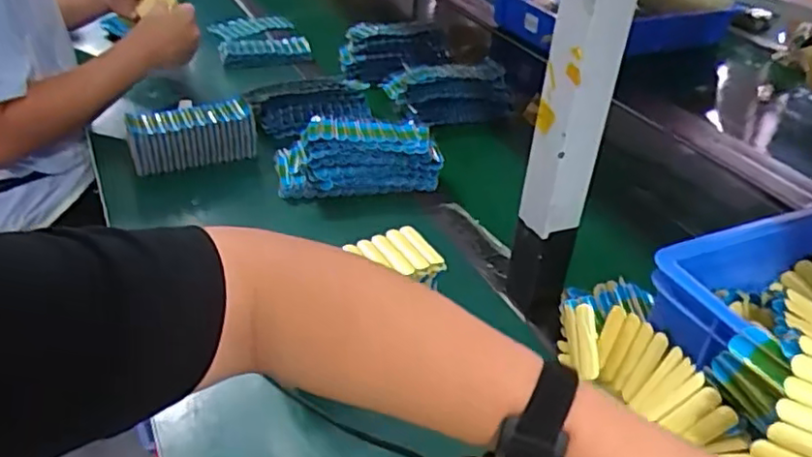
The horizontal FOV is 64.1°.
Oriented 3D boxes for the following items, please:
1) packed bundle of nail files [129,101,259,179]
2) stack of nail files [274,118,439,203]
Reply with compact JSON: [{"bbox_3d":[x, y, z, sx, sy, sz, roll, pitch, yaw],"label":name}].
[{"bbox_3d":[-0.270,-0.121,0.829,0.150,0.061,0.050,-9,37,-17],"label":"packed bundle of nail files"},{"bbox_3d":[-0.062,-0.091,0.825,0.203,0.078,0.098,-5,37,-9],"label":"stack of nail files"}]

